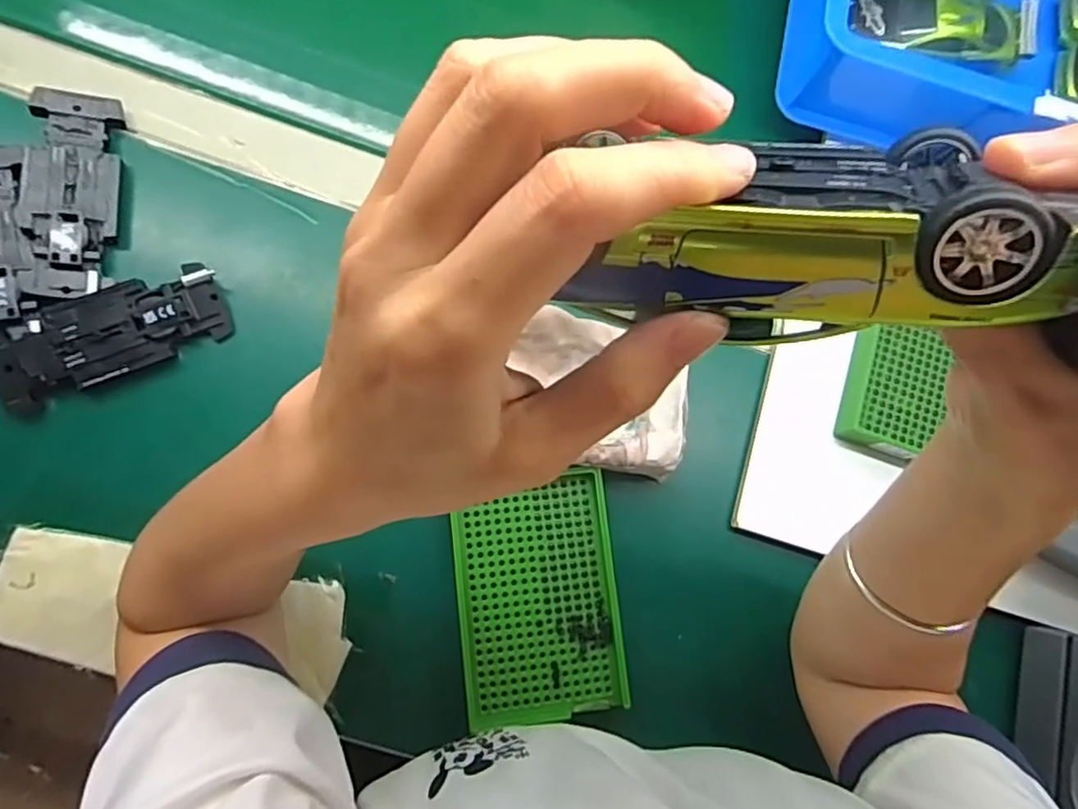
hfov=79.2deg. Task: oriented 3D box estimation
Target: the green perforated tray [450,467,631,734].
[{"bbox_3d":[-0.001,0.111,0.376,0.090,0.018,0.131,-5,81,-8],"label":"green perforated tray"}]

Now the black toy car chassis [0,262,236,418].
[{"bbox_3d":[-0.247,-0.041,0.374,0.130,0.013,0.050,-23,84,-11],"label":"black toy car chassis"}]

